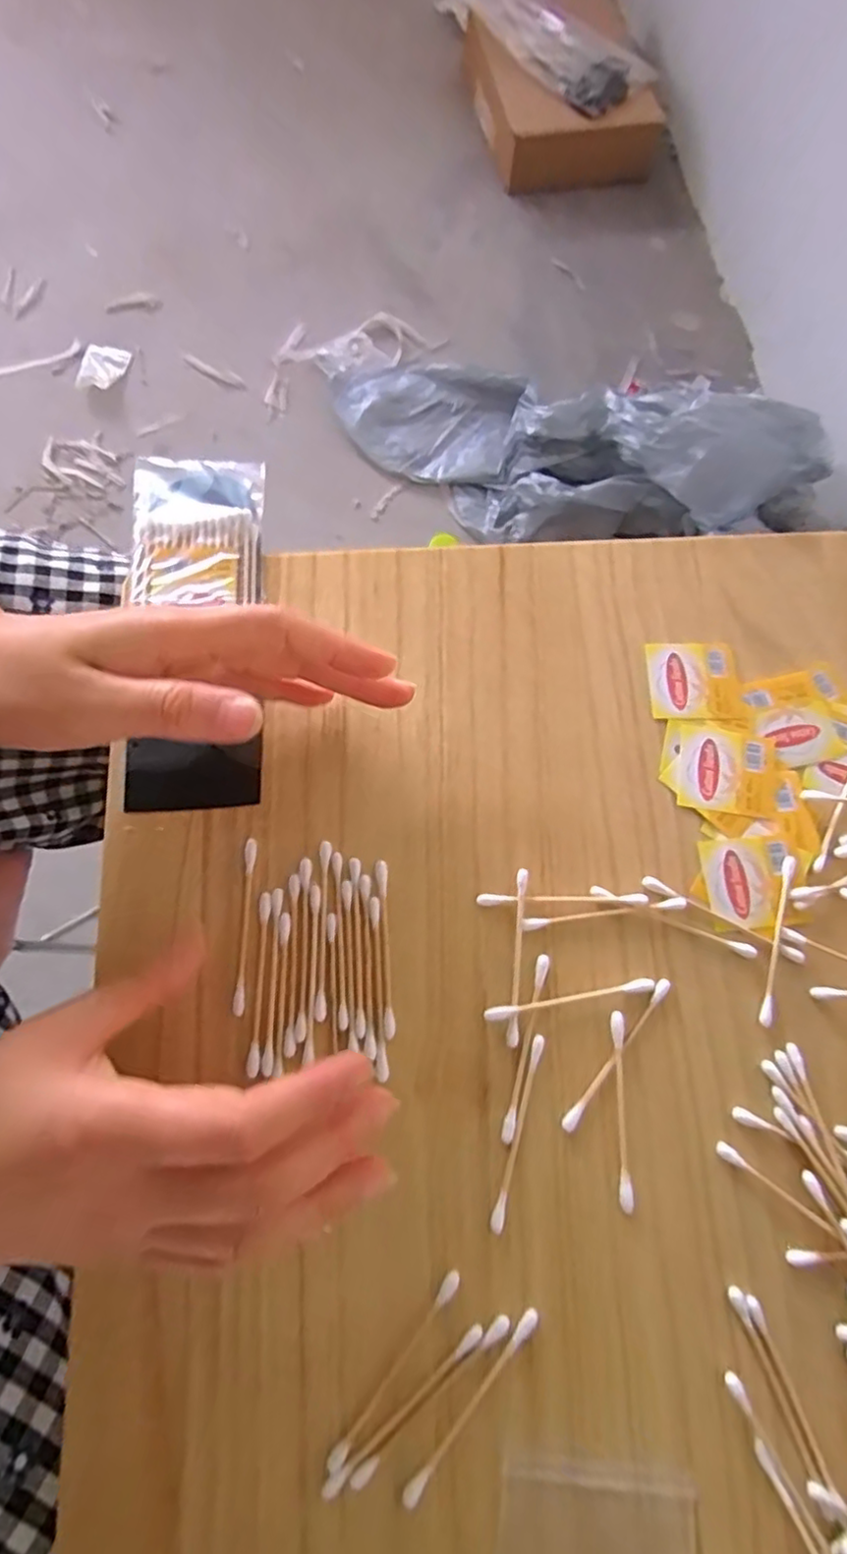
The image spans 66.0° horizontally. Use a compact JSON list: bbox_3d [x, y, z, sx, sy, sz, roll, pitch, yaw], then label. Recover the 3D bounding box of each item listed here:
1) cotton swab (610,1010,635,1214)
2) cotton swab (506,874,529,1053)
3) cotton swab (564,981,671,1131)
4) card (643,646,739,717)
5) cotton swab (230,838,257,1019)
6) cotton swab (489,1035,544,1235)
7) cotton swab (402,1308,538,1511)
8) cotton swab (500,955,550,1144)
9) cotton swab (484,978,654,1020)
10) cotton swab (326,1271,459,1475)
[{"bbox_3d":[0.077,0.129,0.254,0.005,0.004,0.070,1,74,1],"label":"cotton swab"},{"bbox_3d":[0.039,0.073,0.268,0.005,0.004,0.070,6,75,2],"label":"cotton swab"},{"bbox_3d":[0.078,0.110,0.259,0.005,0.004,0.070,38,78,10],"label":"cotton swab"},{"bbox_3d":[0.126,-0.045,0.305,0.041,0.004,0.037,0,74,1],"label":"card"},{"bbox_3d":[-0.074,0.061,0.271,0.005,0.004,0.071,1,74,1],"label":"cotton swab"},{"bbox_3d":[0.037,0.137,0.251,0.005,0.004,0.071,16,75,5],"label":"cotton swab"},{"bbox_3d":[0.018,0.221,0.229,0.006,0.006,0.071,40,79,11],"label":"cotton swab"},{"bbox_3d":[0.041,0.107,0.259,0.005,0.004,0.071,14,75,4],"label":"cotton swab"},{"bbox_3d":[0.060,0.090,0.264,0.070,0.004,0.005,-9,75,-2],"label":"cotton swab"},{"bbox_3d":[-0.010,0.210,0.232,0.006,0.004,0.072,36,78,10],"label":"cotton swab"}]

